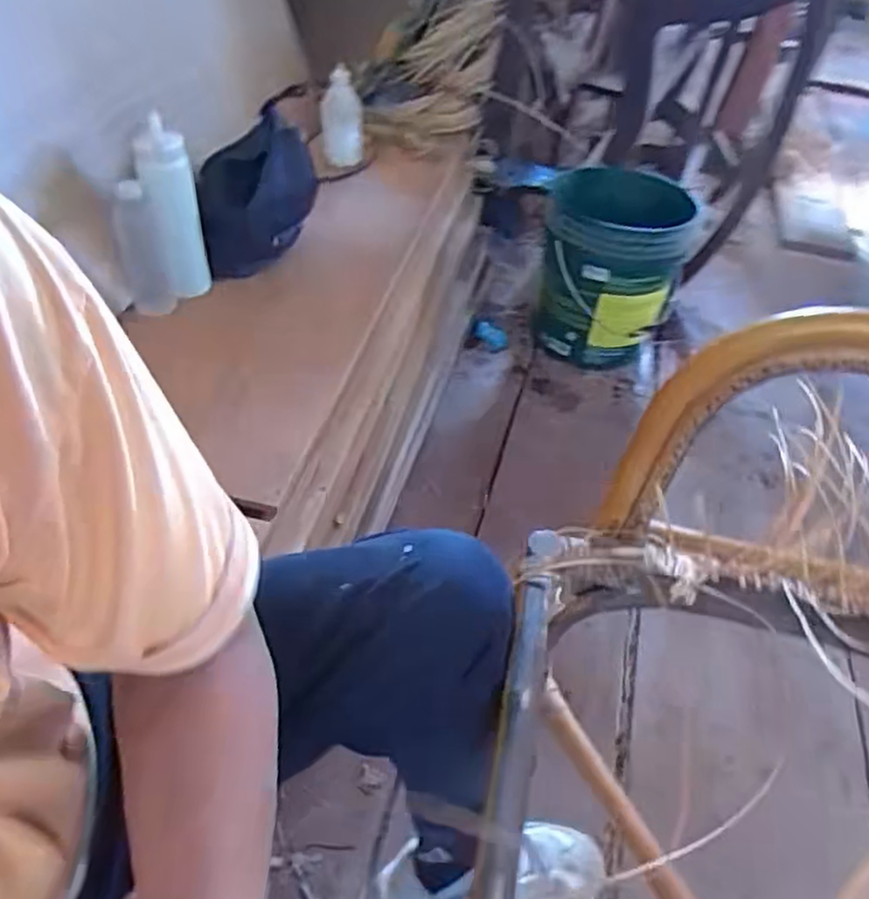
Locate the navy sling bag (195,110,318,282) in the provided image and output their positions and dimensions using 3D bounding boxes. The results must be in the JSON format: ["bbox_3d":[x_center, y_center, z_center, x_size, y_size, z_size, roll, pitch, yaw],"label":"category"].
[{"bbox_3d":[-0.255,-0.355,1.012,0.140,0.197,0.147,8,43,1],"label":"navy sling bag"}]

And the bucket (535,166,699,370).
[{"bbox_3d":[0.356,-0.378,1.466,0.275,0.333,0.284,14,43,8],"label":"bucket"}]

